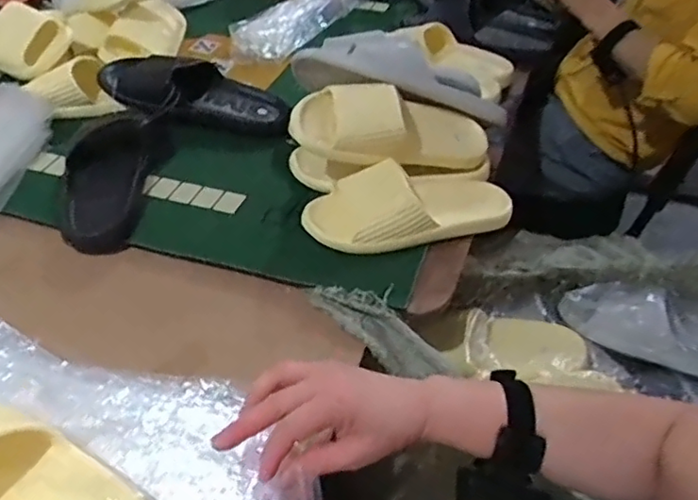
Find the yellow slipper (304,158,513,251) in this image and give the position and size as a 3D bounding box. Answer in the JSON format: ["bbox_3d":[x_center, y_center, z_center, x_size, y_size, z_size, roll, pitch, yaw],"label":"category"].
[{"bbox_3d":[0.078,-0.053,0.723,0.242,0.078,0.100,-8,43,-24],"label":"yellow slipper"}]

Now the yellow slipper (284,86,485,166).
[{"bbox_3d":[0.062,-0.157,0.762,0.262,0.082,0.086,1,40,-28],"label":"yellow slipper"}]

